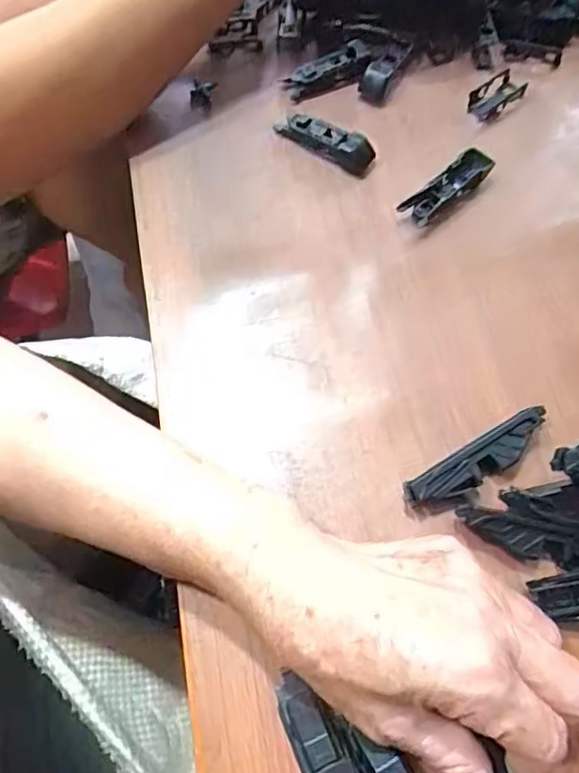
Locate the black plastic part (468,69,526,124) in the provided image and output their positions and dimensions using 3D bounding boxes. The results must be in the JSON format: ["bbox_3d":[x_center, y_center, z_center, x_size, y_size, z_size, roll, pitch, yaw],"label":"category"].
[{"bbox_3d":[0.139,-0.195,0.397,0.044,0.008,0.023,-40,70,-14],"label":"black plastic part"}]

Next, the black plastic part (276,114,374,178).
[{"bbox_3d":[0.022,-0.155,0.376,0.067,0.013,0.021,30,71,15],"label":"black plastic part"}]

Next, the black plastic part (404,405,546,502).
[{"bbox_3d":[0.094,0.036,0.287,0.080,0.017,0.018,-29,68,-10],"label":"black plastic part"}]

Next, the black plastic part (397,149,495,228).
[{"bbox_3d":[0.095,-0.120,0.361,0.063,0.015,0.017,-39,69,-13],"label":"black plastic part"}]

